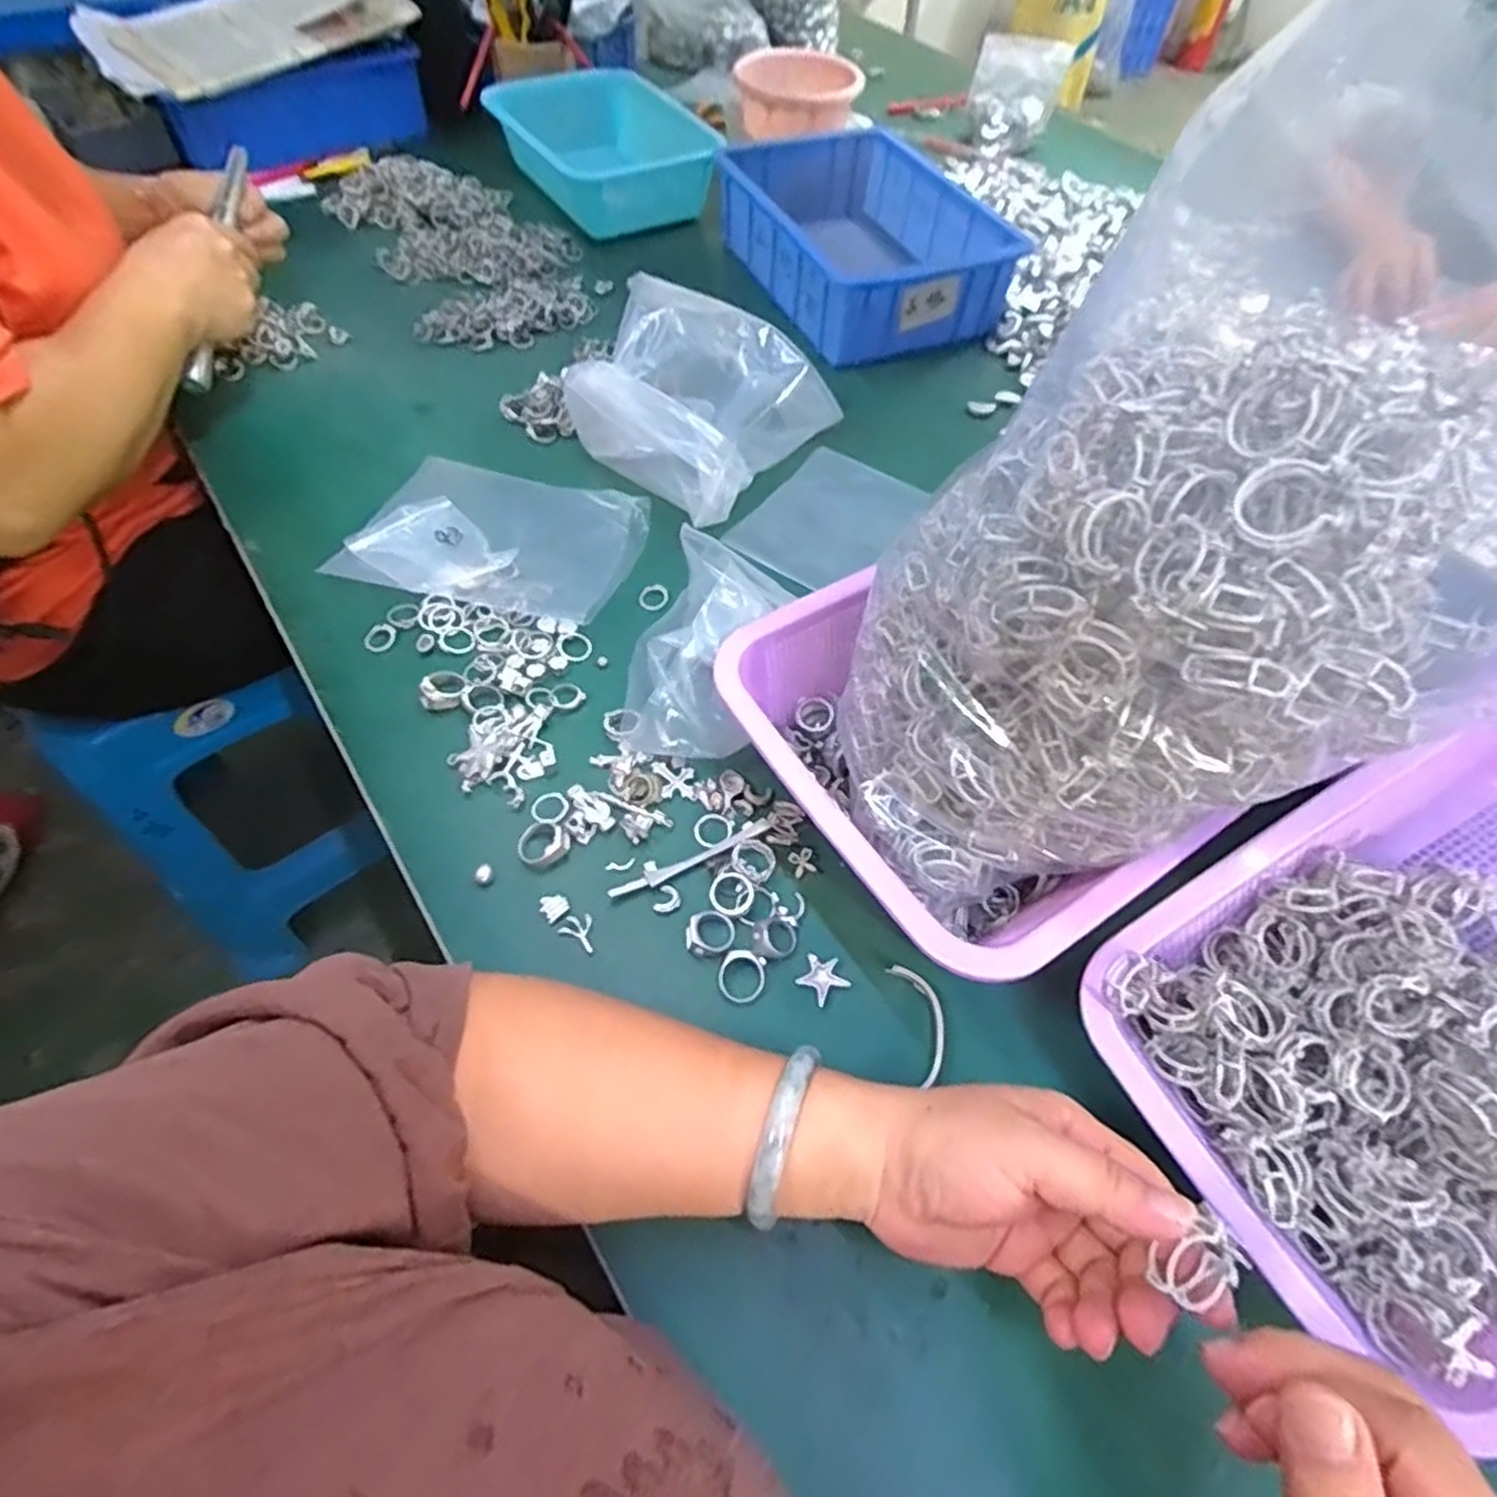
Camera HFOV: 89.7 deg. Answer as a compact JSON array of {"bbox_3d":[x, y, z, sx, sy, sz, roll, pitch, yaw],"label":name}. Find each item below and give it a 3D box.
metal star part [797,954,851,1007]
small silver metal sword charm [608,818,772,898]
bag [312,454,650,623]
[{"bbox_3d":[0.038,0.117,0.384,0.023,0.004,0.022,39,63,21],"label":"metal star part"},{"bbox_3d":[-0.032,0.060,0.417,0.094,0.005,0.014,-24,61,-17],"label":"small silver metal sword charm"},{"bbox_3d":[-0.183,-0.159,0.547,0.202,0.019,0.154,14,57,7],"label":"bag"}]

